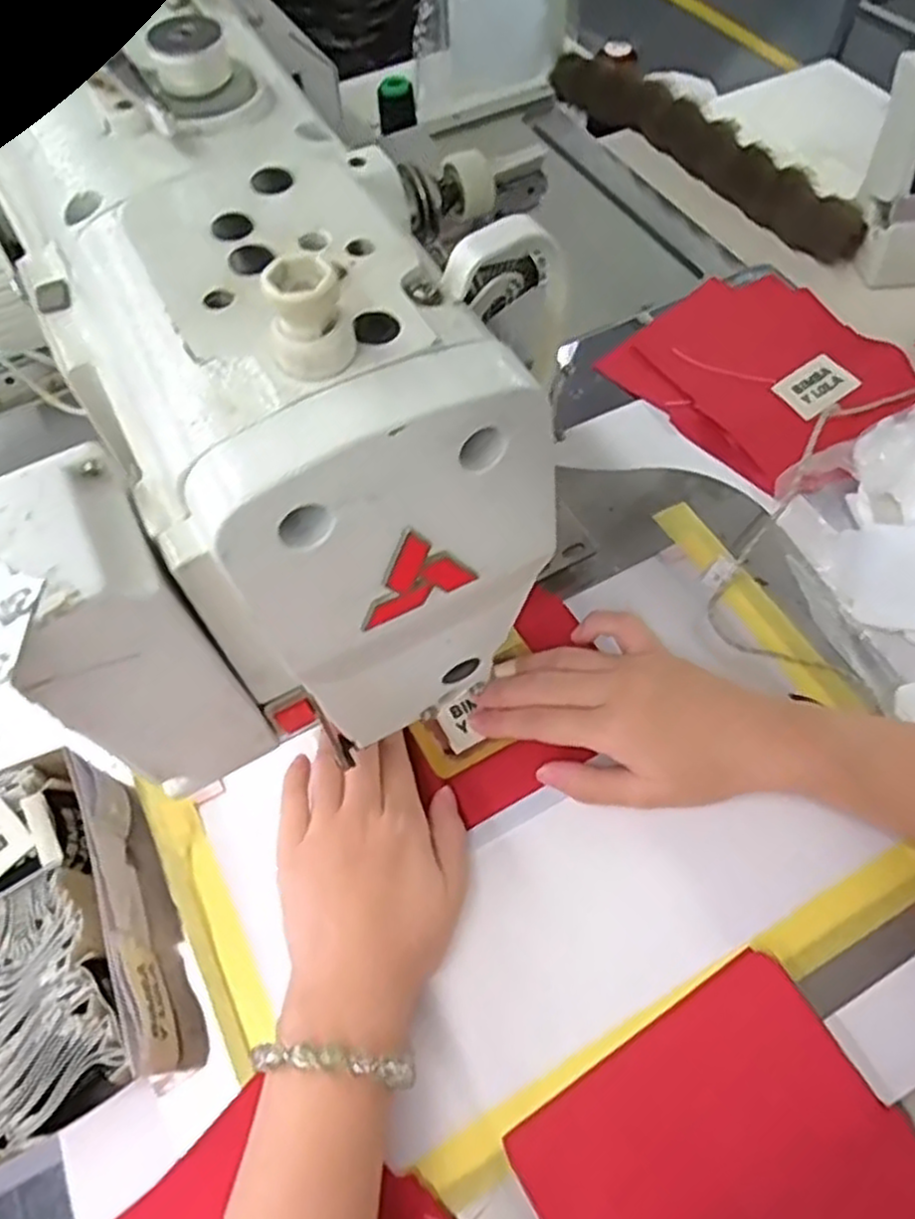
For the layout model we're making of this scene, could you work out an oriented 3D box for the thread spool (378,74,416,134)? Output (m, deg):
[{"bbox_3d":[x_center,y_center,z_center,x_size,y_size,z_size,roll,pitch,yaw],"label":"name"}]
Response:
[{"bbox_3d":[-0.064,-0.524,0.779,0.035,0.048,0.028,-9,60,-4],"label":"thread spool"}]

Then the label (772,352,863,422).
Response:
[{"bbox_3d":[0.245,-0.152,0.513,0.051,0.005,0.039,-35,60,-5],"label":"label"}]

